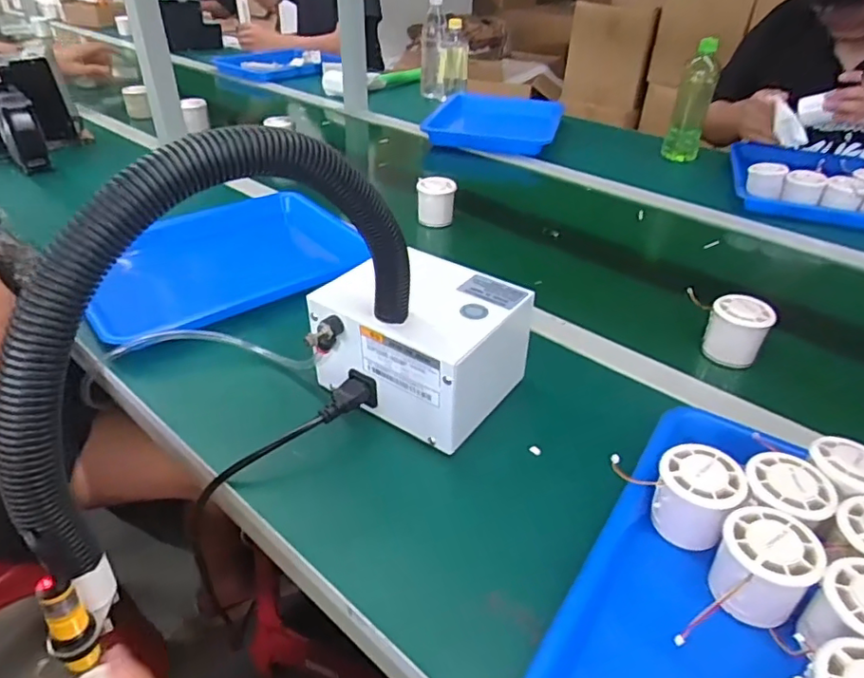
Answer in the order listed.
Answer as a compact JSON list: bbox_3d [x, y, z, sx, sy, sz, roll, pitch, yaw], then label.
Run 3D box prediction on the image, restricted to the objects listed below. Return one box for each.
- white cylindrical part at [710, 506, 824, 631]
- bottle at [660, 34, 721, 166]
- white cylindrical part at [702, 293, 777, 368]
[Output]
[{"bbox_3d":[0.215,0.149,0.382,0.053,0.057,0.054,1,35,-1],"label":"white cylindrical part"},{"bbox_3d":[0.495,-0.449,1.107,0.069,0.192,0.069,14,37,17],"label":"bottle"},{"bbox_3d":[0.314,-0.003,0.607,0.055,0.072,0.055,1,35,-1],"label":"white cylindrical part"}]

